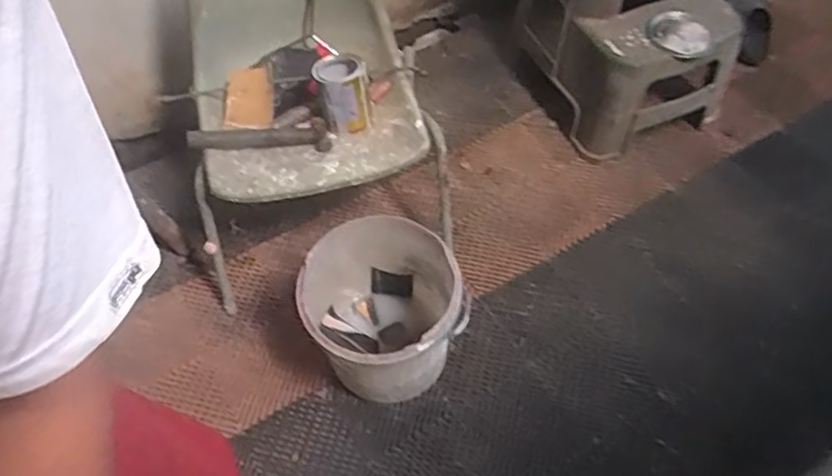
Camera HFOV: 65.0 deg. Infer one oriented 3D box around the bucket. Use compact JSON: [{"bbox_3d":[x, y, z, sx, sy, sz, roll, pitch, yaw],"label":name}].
[{"bbox_3d":[-0.060,0.169,1.344,0.301,0.350,0.284,-1,57,1],"label":"bucket"}]

